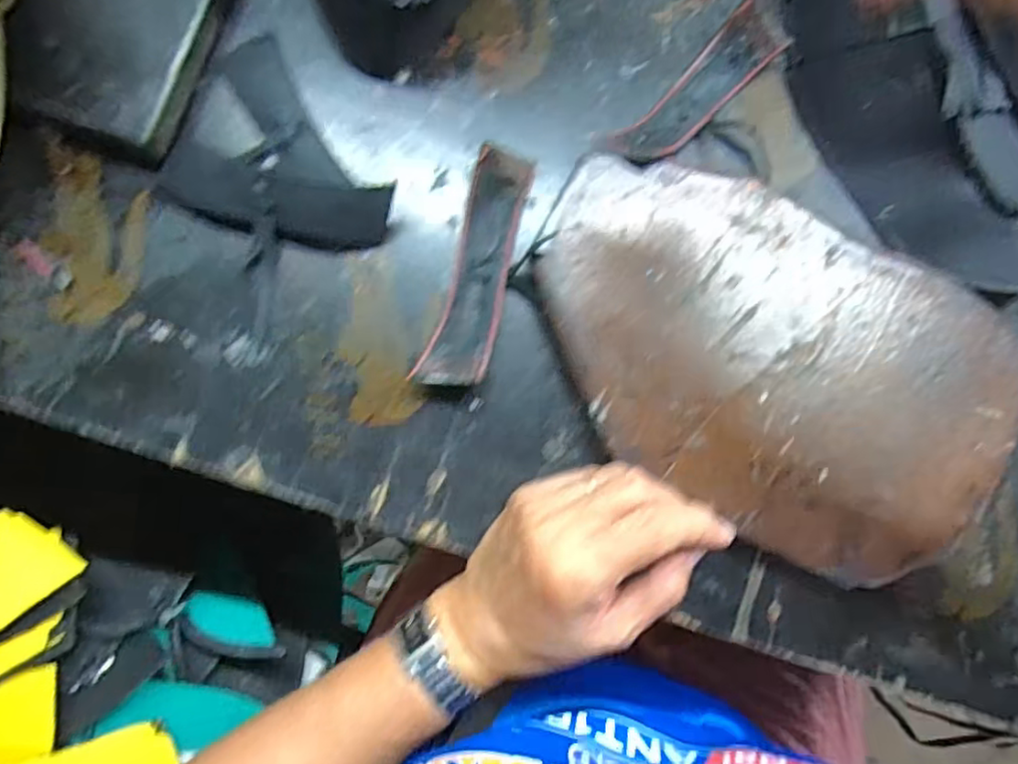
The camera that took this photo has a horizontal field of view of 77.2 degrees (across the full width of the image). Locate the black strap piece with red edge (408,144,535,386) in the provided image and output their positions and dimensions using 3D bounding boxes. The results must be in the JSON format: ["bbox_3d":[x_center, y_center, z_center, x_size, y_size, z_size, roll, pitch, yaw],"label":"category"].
[{"bbox_3d":[-0.014,-0.060,0.334,0.035,0.022,0.132,16,83,-1],"label":"black strap piece with red edge"}]

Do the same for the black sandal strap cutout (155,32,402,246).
[{"bbox_3d":[-0.113,-0.126,0.340,0.116,0.022,0.101,19,83,-1],"label":"black sandal strap cutout"}]

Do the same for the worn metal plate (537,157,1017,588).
[{"bbox_3d":[0.137,-0.015,0.335,0.257,0.015,0.172,28,83,0],"label":"worn metal plate"}]

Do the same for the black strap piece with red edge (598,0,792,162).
[{"bbox_3d":[0.104,-0.163,0.357,0.120,0.024,0.031,-43,88,-7],"label":"black strap piece with red edge"}]

